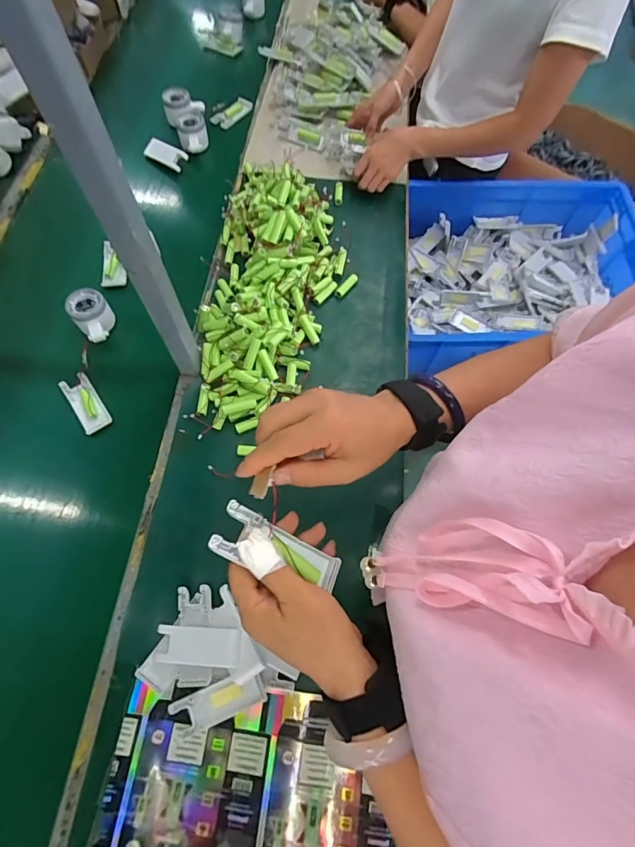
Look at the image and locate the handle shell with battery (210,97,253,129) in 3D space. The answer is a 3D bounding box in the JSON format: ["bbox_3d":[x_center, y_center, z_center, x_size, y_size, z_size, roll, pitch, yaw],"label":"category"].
[{"bbox_3d":[-0.197,-0.715,0.961,0.027,0.027,0.102,39,69,14],"label":"handle shell with battery"}]

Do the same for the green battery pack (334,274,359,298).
[{"bbox_3d":[0.052,-0.236,0.715,0.015,0.016,0.054,37,70,12],"label":"green battery pack"}]

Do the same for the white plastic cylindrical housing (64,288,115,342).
[{"bbox_3d":[-0.369,-0.172,0.685,0.064,0.052,0.083,-30,70,-15],"label":"white plastic cylindrical housing"}]

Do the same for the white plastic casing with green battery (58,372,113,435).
[{"bbox_3d":[-0.359,-0.032,0.643,0.042,0.008,0.102,-33,71,-16],"label":"white plastic casing with green battery"}]

